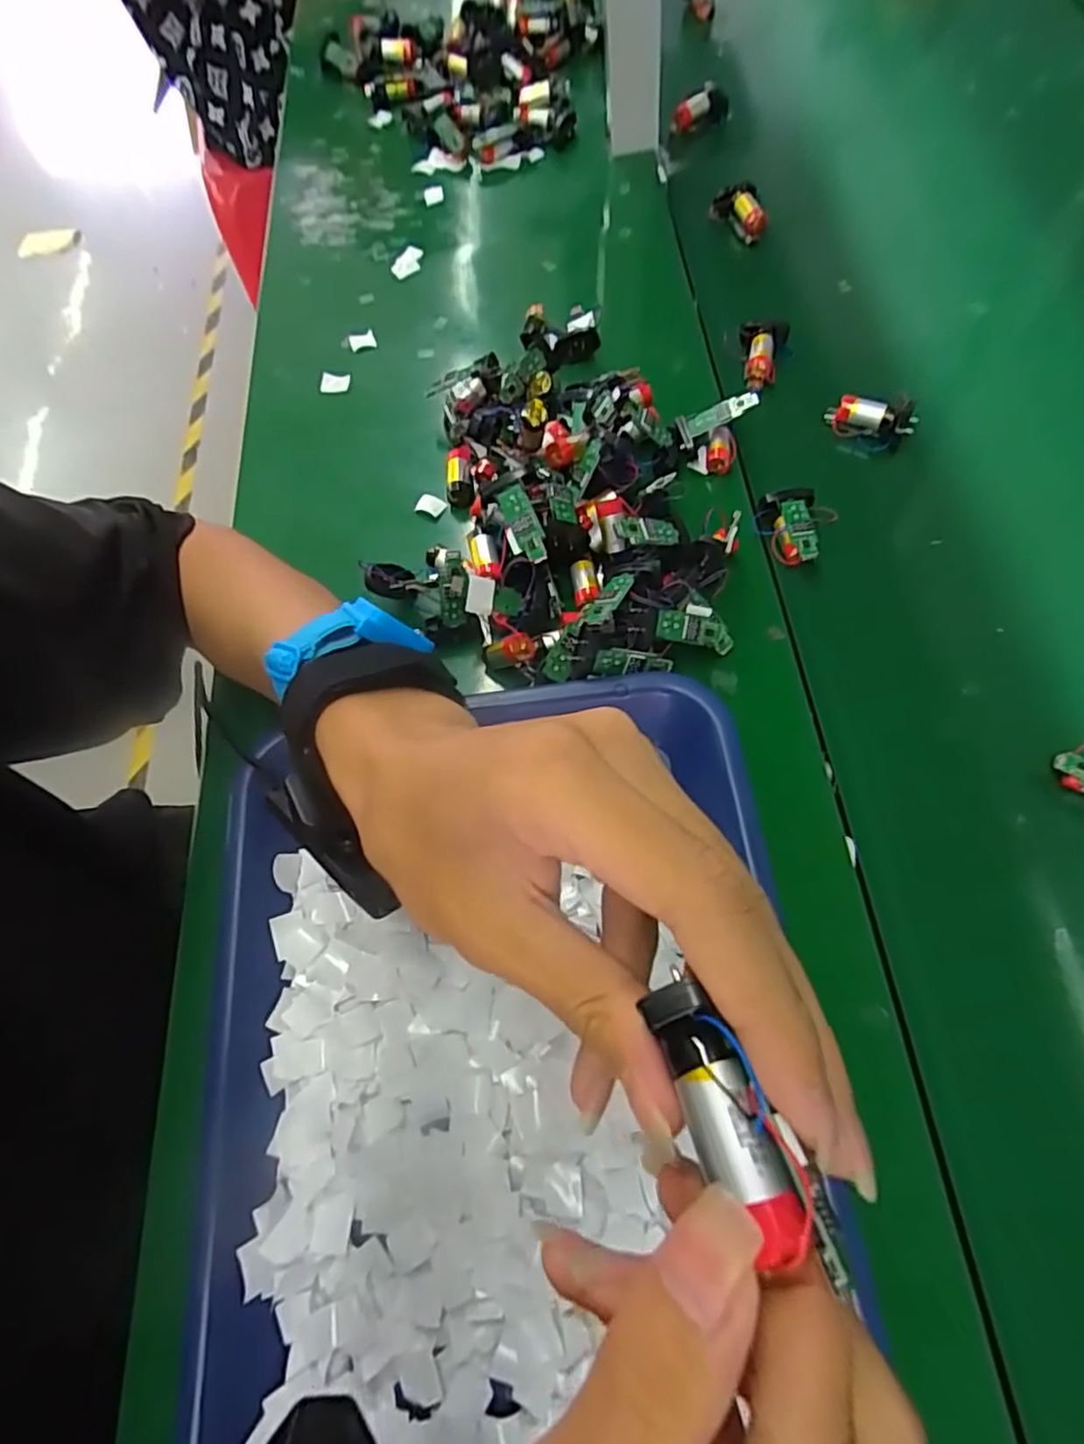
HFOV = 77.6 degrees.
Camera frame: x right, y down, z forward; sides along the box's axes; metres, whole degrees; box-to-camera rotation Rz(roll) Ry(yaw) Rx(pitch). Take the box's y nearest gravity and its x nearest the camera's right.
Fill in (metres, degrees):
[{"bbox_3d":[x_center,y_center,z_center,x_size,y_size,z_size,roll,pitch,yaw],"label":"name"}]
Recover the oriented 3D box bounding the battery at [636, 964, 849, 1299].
[{"bbox_3d":[0.033,0.070,0.120,0.015,0.015,0.047,-26,60,-8],"label":"battery"}]

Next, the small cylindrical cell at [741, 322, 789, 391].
[{"bbox_3d":[0.153,-0.257,0.472,0.031,0.021,0.051,11,69,12],"label":"small cylindrical cell"}]

